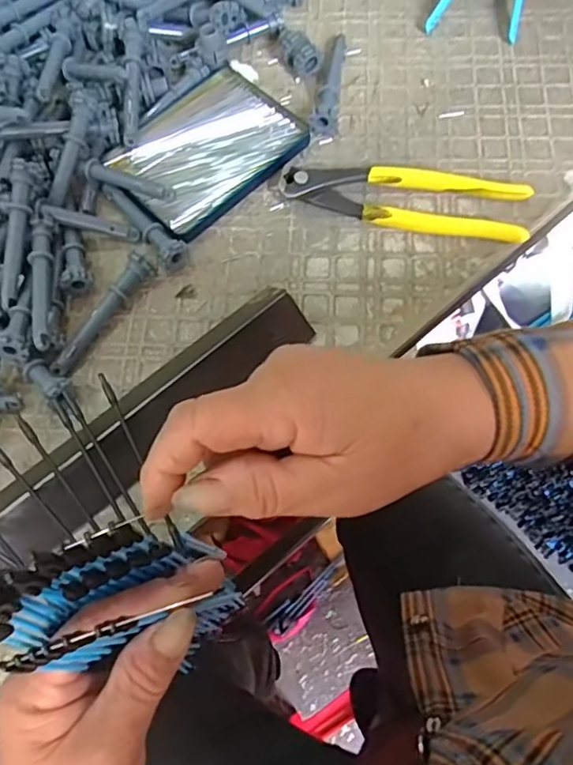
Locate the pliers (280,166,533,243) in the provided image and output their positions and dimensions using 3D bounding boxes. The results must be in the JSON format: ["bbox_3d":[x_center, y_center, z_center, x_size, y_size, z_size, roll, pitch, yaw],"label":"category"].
[{"bbox_3d":[0.080,-0.126,0.397,0.162,0.015,0.050,9,72,4],"label":"pliers"}]

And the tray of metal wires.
[{"bbox_3d":[-0.058,-0.171,0.421,0.128,0.007,0.096,-43,76,-12],"label":"tray of metal wires"}]

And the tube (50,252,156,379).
[{"bbox_3d":[-0.117,-0.042,0.373,0.017,0.015,0.091,31,75,10],"label":"tube"}]

